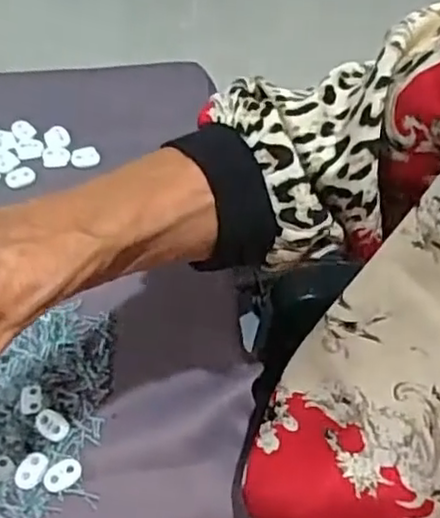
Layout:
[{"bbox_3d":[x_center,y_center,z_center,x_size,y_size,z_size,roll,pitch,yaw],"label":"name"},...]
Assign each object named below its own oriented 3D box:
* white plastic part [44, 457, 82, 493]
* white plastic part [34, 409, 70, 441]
[{"bbox_3d":[-0.093,0.128,0.400,0.023,0.004,0.015,-32,63,-23],"label":"white plastic part"},{"bbox_3d":[-0.104,0.103,0.416,0.021,0.007,0.015,32,59,18],"label":"white plastic part"}]

